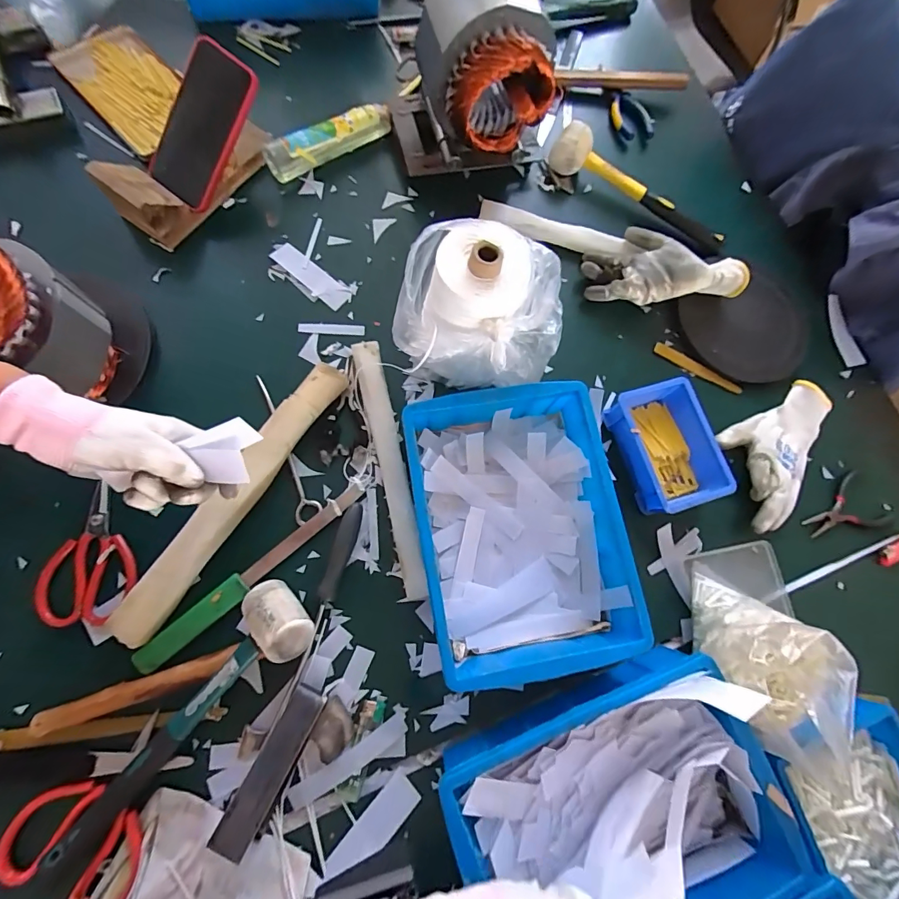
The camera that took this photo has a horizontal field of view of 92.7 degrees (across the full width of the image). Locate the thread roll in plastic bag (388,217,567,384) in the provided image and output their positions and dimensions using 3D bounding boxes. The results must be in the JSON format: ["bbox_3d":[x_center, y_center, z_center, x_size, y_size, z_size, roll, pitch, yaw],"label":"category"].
[{"bbox_3d":[0.031,-0.143,0.464,0.171,0.170,0.141,7,76,-6],"label":"thread roll in plastic bag"}]

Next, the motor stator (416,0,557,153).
[{"bbox_3d":[0.040,-0.457,0.501,0.129,0.133,0.144,-11,78,-10],"label":"motor stator"}]

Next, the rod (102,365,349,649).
[{"bbox_3d":[-0.224,0.046,0.452,0.047,0.046,0.338,33,75,0],"label":"rod"}]

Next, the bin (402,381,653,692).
[{"bbox_3d":[0.070,0.085,0.456,0.200,0.078,0.289,-8,78,-10],"label":"bin"}]

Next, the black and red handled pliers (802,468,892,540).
[{"bbox_3d":[0.509,0.083,0.556,0.110,0.010,0.071,-25,81,-13],"label":"black and red handled pliers"}]

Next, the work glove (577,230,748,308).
[{"bbox_3d":[0.289,-0.252,0.588,0.206,0.057,0.109,-4,78,-9],"label":"work glove"}]

